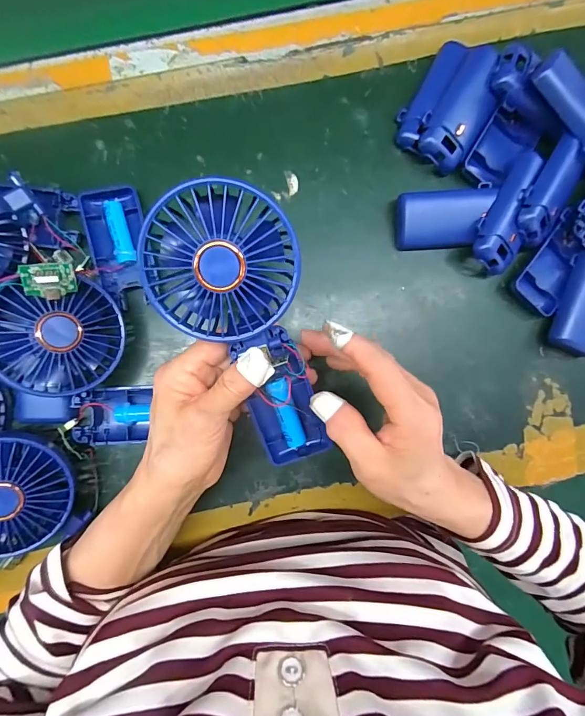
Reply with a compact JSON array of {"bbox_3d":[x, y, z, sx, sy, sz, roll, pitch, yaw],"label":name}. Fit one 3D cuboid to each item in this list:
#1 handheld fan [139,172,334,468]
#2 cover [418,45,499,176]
[{"bbox_3d":[-0.020,-0.012,0.238,0.082,0.026,0.182,-27,118,-2],"label":"handheld fan"},{"bbox_3d":[0.138,-0.201,0.312,0.043,0.021,0.093,31,89,-2],"label":"cover"}]

